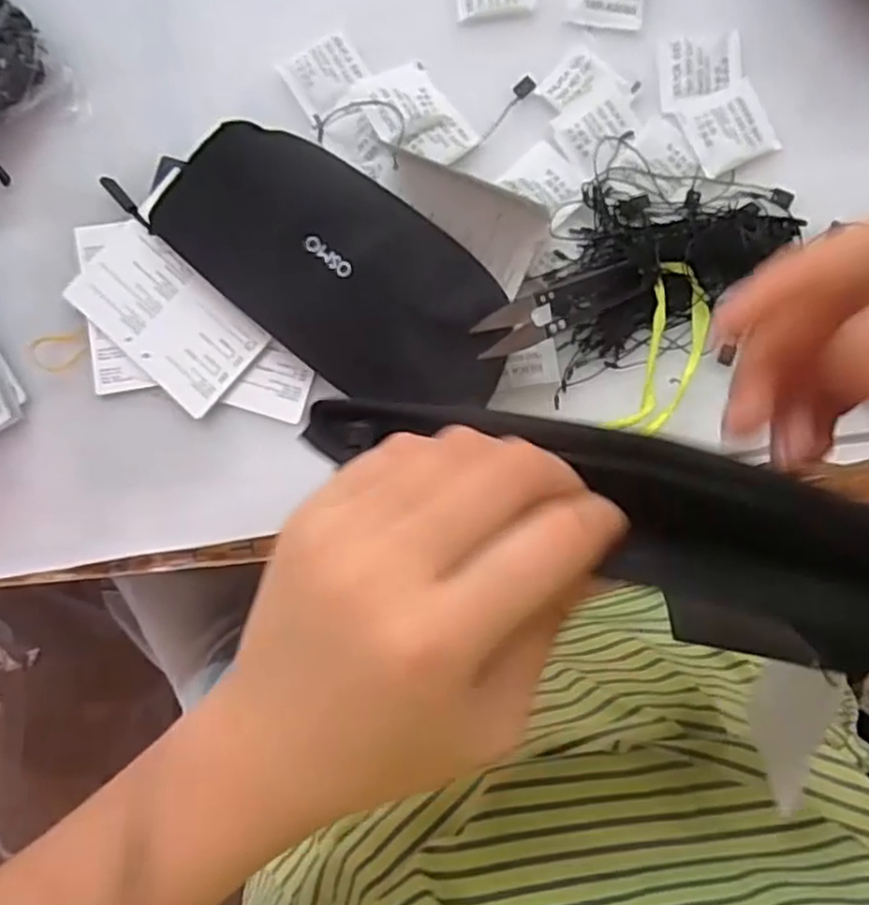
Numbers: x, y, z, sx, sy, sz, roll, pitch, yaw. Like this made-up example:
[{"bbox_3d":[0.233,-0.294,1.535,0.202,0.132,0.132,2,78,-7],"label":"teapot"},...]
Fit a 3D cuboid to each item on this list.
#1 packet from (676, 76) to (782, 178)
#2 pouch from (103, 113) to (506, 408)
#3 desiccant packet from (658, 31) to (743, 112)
[{"bbox_3d":[0.146,-0.161,0.361,0.042,0.004,0.039,-24,85,3],"label":"packet"},{"bbox_3d":[-0.050,-0.089,0.353,0.191,0.045,0.089,35,90,6],"label":"pouch"},{"bbox_3d":[0.133,-0.190,0.364,0.040,0.009,0.034,-5,86,4],"label":"desiccant packet"}]

